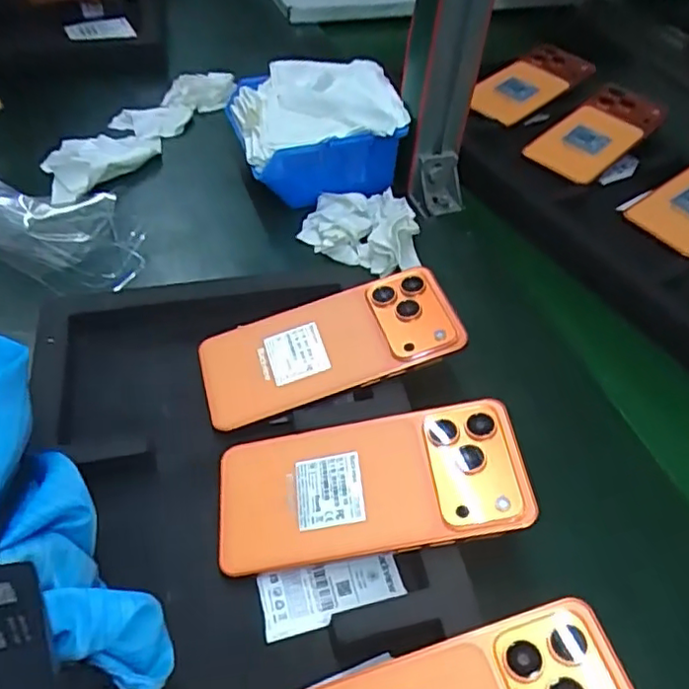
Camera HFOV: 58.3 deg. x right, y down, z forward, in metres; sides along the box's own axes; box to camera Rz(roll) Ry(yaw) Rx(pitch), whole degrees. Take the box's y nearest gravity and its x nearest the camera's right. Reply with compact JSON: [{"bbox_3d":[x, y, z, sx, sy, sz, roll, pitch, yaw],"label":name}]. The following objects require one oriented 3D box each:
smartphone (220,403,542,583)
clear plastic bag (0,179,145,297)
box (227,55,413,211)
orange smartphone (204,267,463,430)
[{"bbox_3d":[0.013,0.075,0.334,0.162,0.008,0.076,-11,48,5],"label":"smartphone"},{"bbox_3d":[-0.239,-0.091,0.491,0.165,0.030,0.094,22,50,14],"label":"clear plastic bag"},{"bbox_3d":[-0.028,-0.194,0.561,0.142,0.076,0.128,-9,50,-12],"label":"box"},{"bbox_3d":[-0.011,0.000,0.396,0.162,0.013,0.074,-18,51,-1],"label":"orange smartphone"}]

